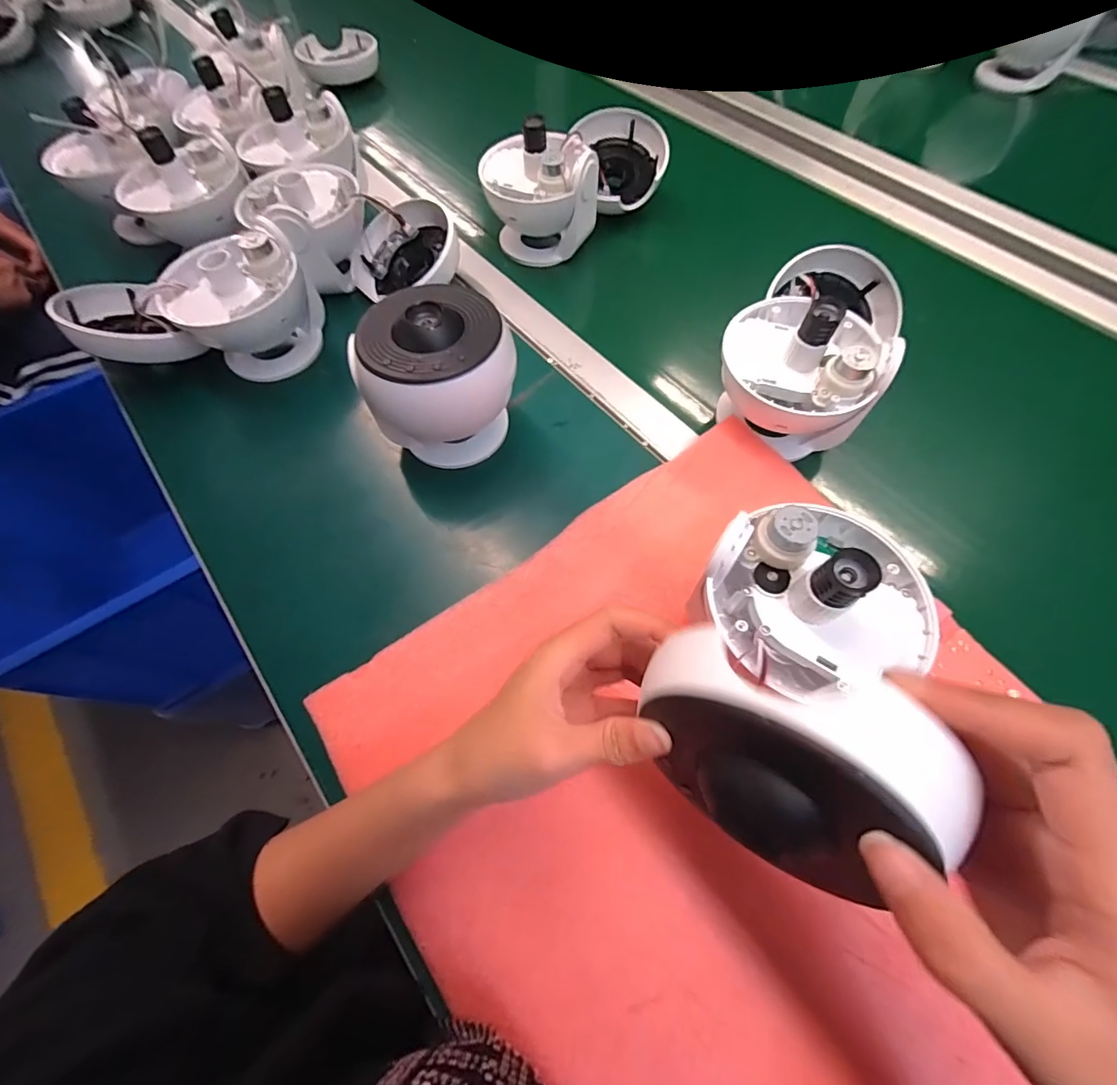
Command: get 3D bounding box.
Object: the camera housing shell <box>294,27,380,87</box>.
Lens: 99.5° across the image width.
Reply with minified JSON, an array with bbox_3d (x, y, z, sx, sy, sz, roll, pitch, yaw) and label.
[{"bbox_3d":[-0.334,-0.752,0.732,0.117,0.042,0.071,1,63,1],"label":"camera housing shell"}]

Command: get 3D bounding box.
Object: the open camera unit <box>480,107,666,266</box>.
[{"bbox_3d":[0.025,-0.411,0.526,0.222,0.106,0.116,-41,70,-18],"label":"open camera unit"}]

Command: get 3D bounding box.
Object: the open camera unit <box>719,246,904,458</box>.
[{"bbox_3d":[0.216,-0.172,0.402,0.118,0.104,0.192,28,67,14],"label":"open camera unit"}]

